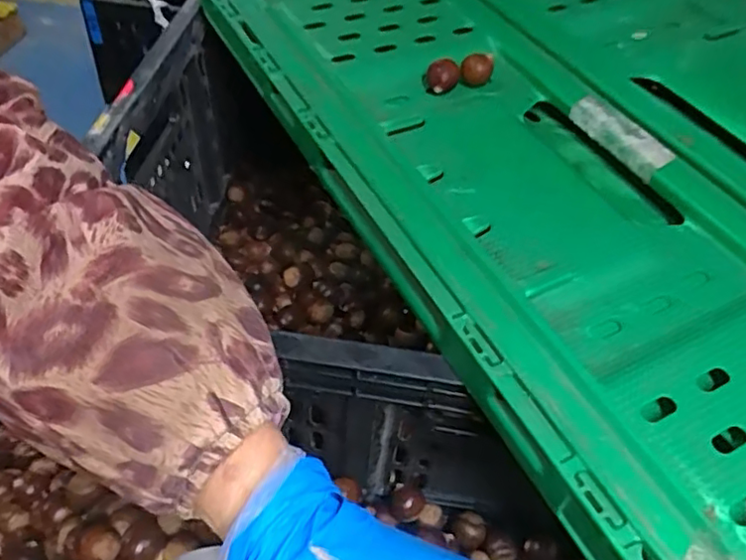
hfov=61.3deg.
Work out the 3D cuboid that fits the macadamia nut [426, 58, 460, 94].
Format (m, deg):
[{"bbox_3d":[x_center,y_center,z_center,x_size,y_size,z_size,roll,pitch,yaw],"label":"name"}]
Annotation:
[{"bbox_3d":[0.046,-0.137,0.421,0.017,0.017,0.018,-16,48,-20],"label":"macadamia nut"}]

